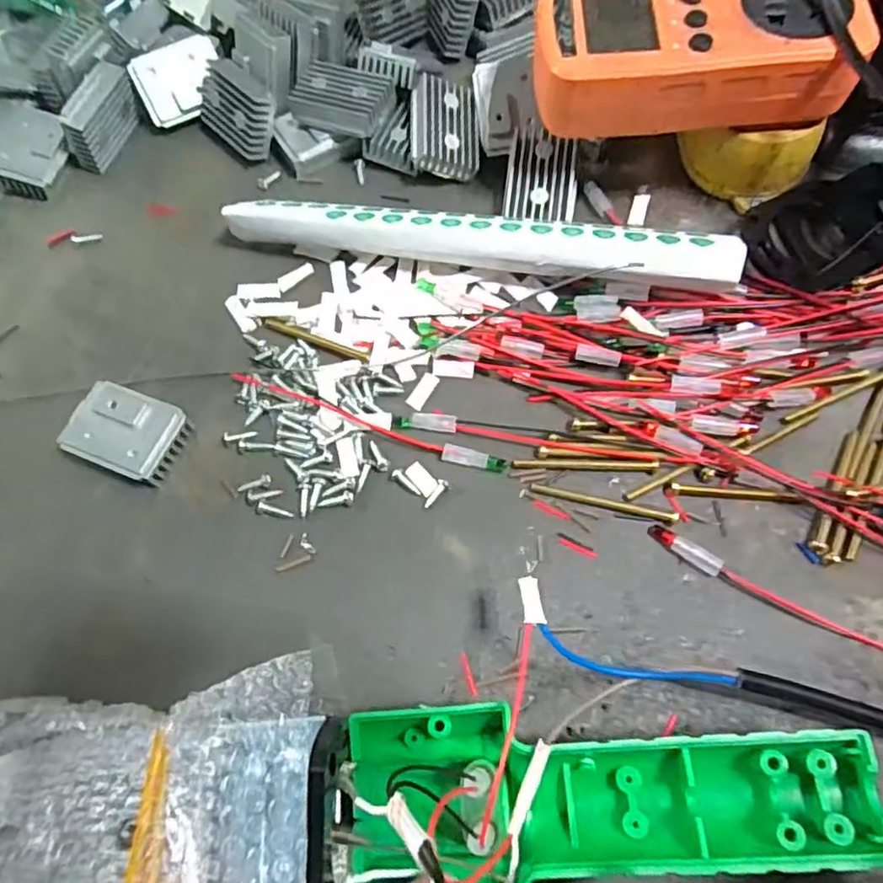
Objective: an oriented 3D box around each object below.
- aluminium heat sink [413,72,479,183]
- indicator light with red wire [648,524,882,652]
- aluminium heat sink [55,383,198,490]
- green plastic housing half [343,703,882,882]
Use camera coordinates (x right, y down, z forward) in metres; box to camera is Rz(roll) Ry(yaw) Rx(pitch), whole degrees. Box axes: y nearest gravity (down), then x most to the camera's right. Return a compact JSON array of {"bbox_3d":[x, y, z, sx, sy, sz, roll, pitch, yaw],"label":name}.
[{"bbox_3d":[0.002,-0.156,0.312,0.032,0.009,0.048,-2,84,-10],"label":"aluminium heat sink"},{"bbox_3d":[0.135,0.060,0.226,0.125,0.005,0.011,25,70,12],"label":"indicator light with red wire"},{"bbox_3d":[-0.131,-0.003,0.263,0.043,0.016,0.032,19,69,10],"label":"aluminium heat sink"},{"bbox_3d":[0.048,0.136,0.176,0.150,0.038,0.121,-6,67,0],"label":"green plastic housing half"}]

